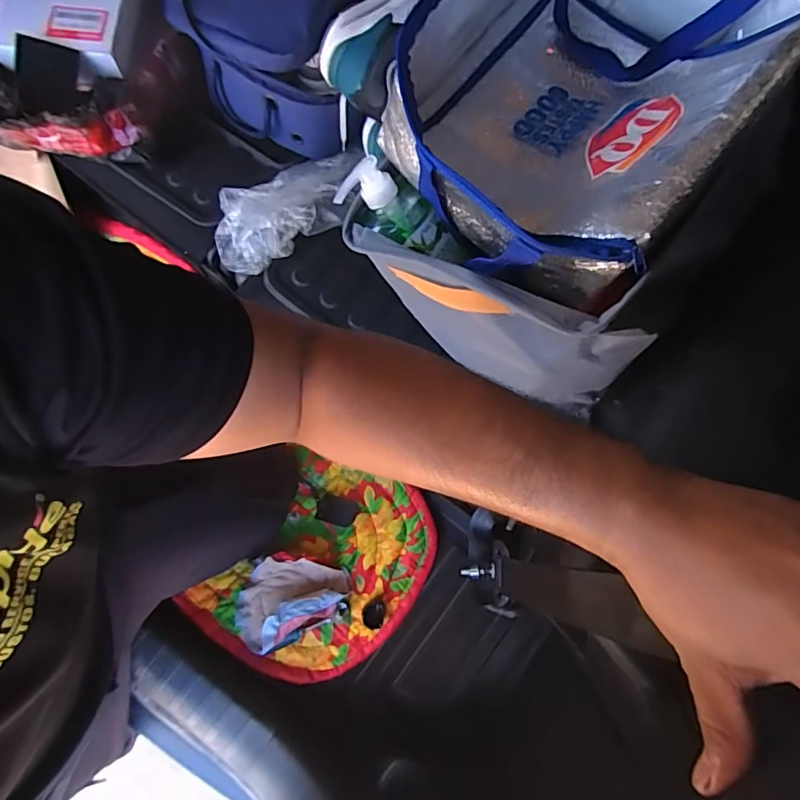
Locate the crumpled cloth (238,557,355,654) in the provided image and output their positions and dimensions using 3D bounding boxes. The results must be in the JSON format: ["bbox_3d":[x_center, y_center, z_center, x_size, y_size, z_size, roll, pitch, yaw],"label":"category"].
[{"bbox_3d":[-0.159,0.276,0.728,0.162,0.048,0.113,-30,80,-5],"label":"crumpled cloth"}]

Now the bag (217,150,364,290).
[{"bbox_3d":[-0.143,-0.252,0.670,0.224,0.048,0.103,-40,81,-7],"label":"bag"}]

